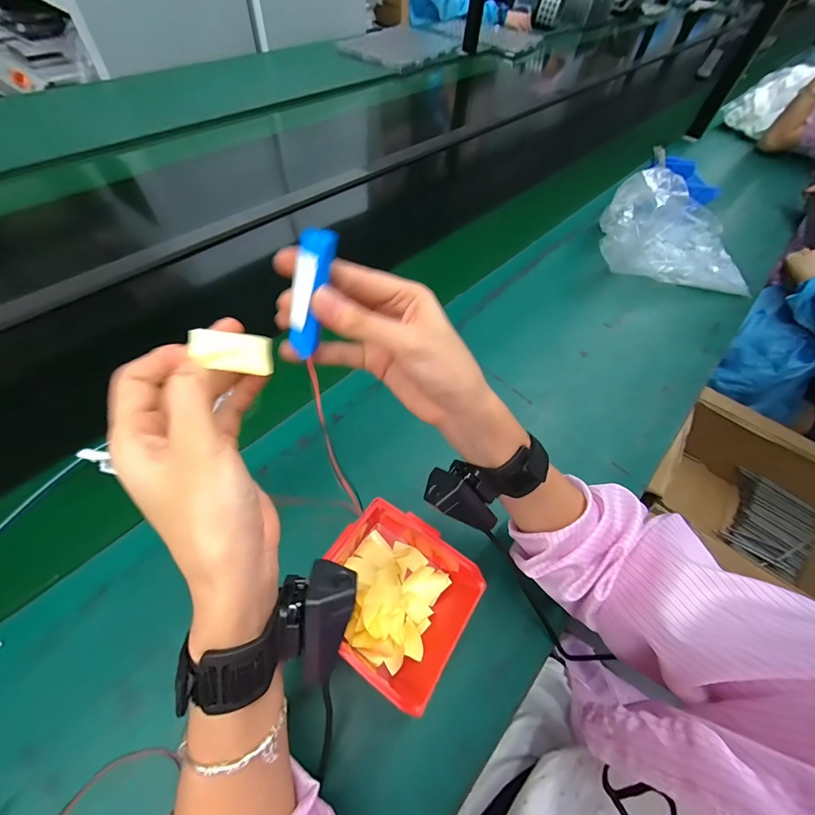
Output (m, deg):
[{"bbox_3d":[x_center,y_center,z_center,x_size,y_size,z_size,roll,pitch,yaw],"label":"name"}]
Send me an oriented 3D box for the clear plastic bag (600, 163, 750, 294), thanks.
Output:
[{"bbox_3d":[0.503,-0.338,0.683,0.286,0.106,0.214,10,57,0],"label":"clear plastic bag"}]

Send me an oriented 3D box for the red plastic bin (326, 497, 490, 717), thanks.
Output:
[{"bbox_3d":[-0.012,0.175,0.343,0.139,0.064,0.127,37,61,16],"label":"red plastic bin"}]

